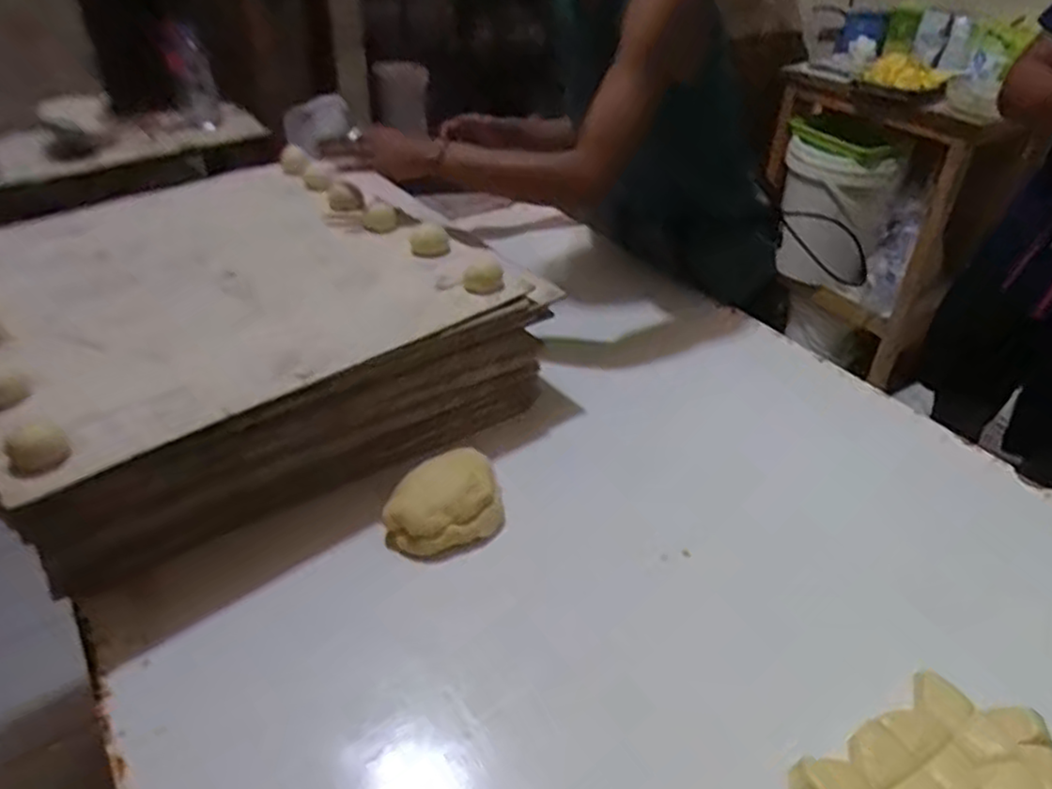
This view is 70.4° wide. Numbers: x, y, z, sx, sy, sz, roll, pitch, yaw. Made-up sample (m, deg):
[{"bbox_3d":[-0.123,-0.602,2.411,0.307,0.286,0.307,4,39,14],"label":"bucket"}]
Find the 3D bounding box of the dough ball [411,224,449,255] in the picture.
[{"bbox_3d":[-0.126,-0.202,0.975,0.045,0.029,0.041,-3,38,-5],"label":"dough ball"}]

